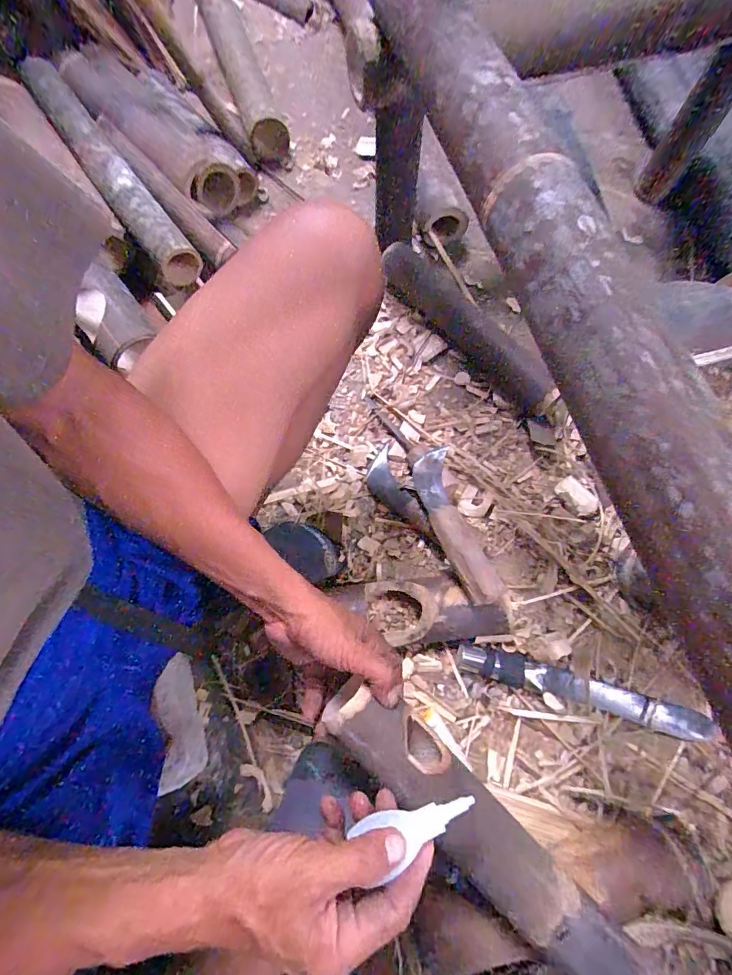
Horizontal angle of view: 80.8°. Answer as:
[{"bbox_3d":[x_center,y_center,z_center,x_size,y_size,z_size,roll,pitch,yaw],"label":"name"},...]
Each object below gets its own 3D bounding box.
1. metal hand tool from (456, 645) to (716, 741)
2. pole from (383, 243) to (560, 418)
[{"bbox_3d":[0.269,0.250,0.525,0.315,0.017,0.036,15,72,7],"label":"metal hand tool"},{"bbox_3d":[0.158,-0.259,0.694,0.067,0.060,0.364,-42,75,-12],"label":"pole"}]

